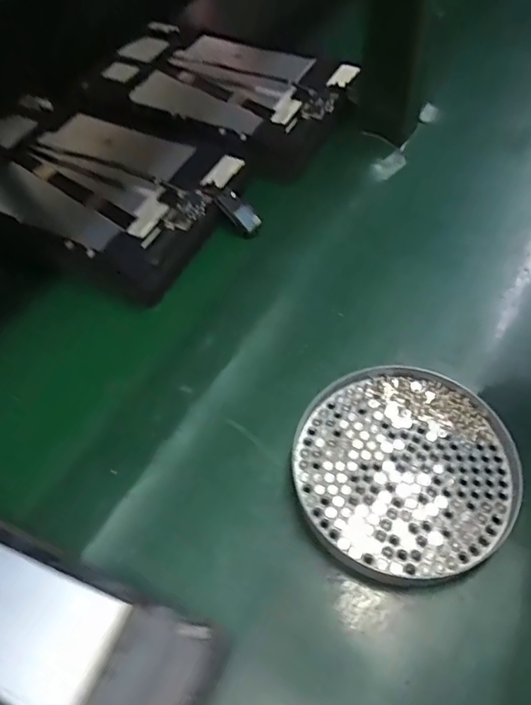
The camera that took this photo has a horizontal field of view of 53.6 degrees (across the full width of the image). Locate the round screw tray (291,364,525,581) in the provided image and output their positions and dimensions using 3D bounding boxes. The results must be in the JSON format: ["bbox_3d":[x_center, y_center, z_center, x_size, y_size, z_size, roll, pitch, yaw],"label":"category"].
[{"bbox_3d":[0.073,0.062,0.286,0.109,0.026,0.111,0,59,0],"label":"round screw tray"}]

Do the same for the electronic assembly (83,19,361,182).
[{"bbox_3d":[-0.051,-0.244,0.474,0.243,0.015,0.147,26,62,15],"label":"electronic assembly"}]

